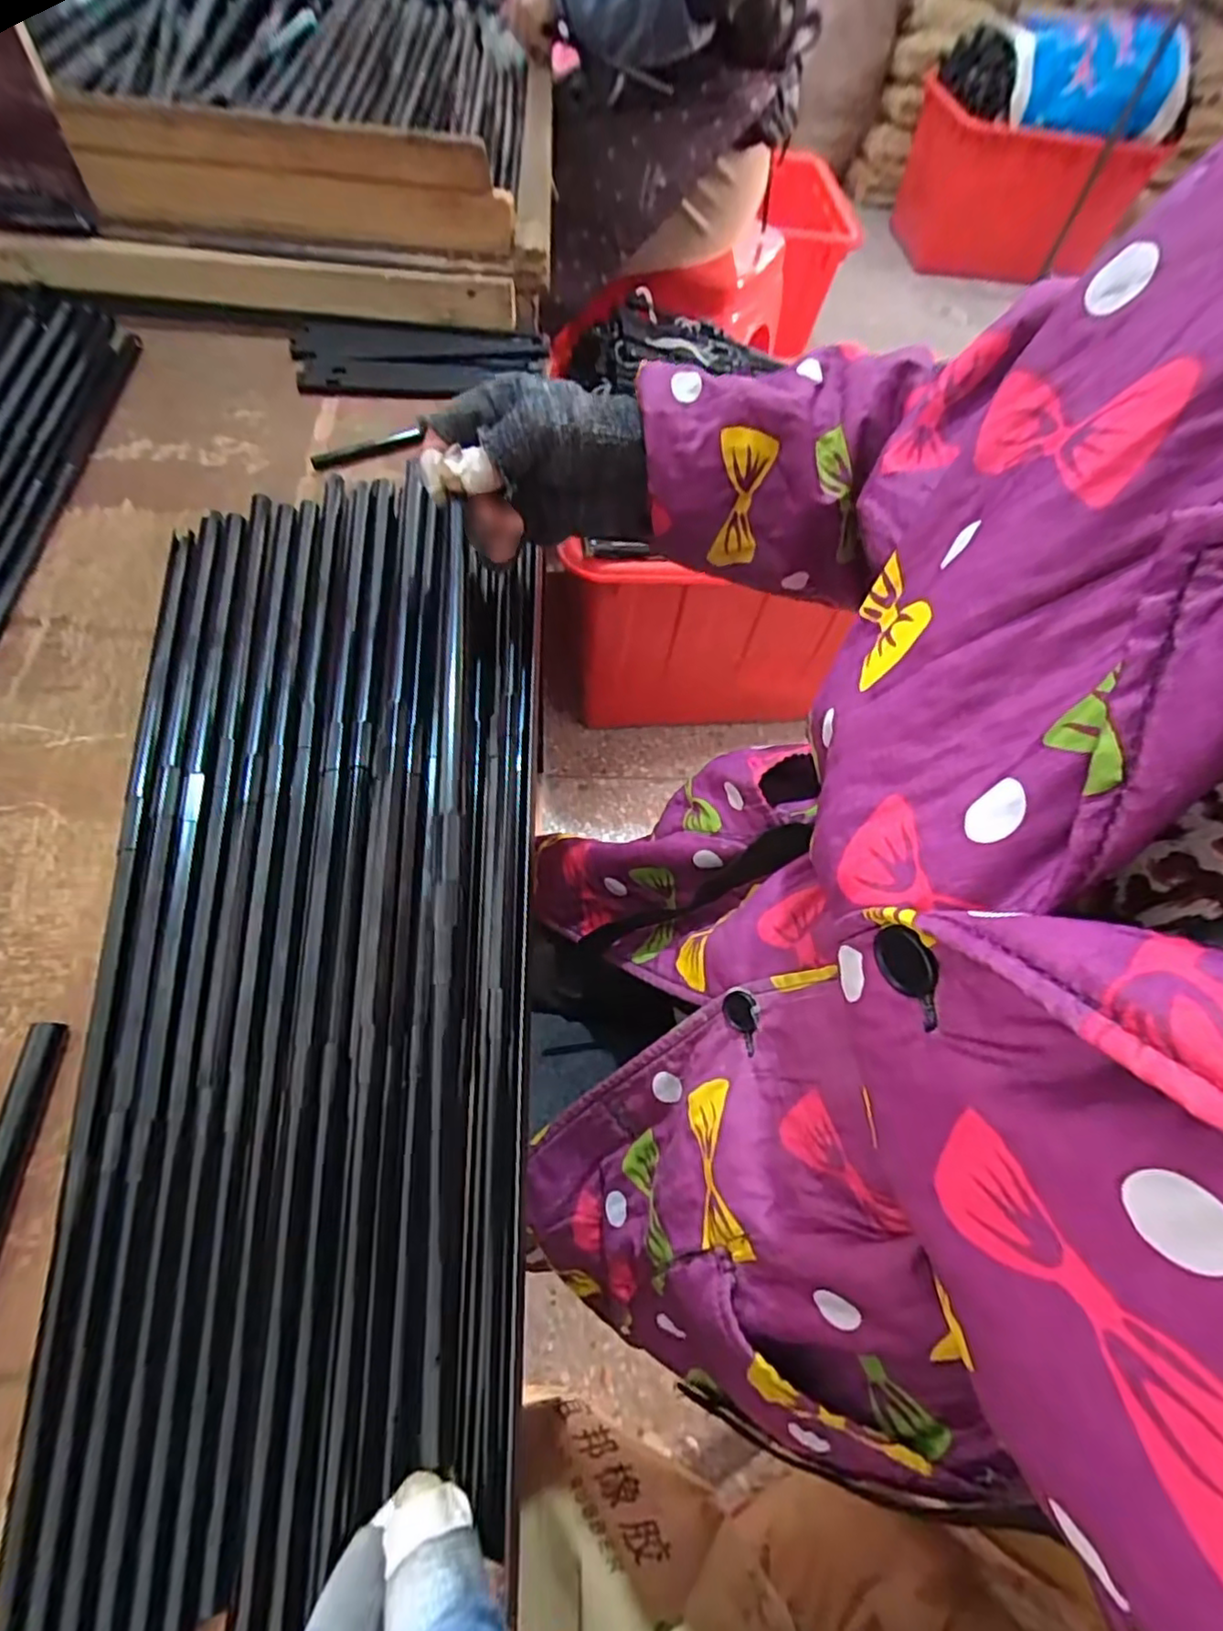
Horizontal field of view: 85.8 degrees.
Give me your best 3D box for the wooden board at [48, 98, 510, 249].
[{"bbox_3d":[-0.249,-0.501,0.517,0.325,0.071,0.033,2,60,-3],"label":"wooden board"}]

